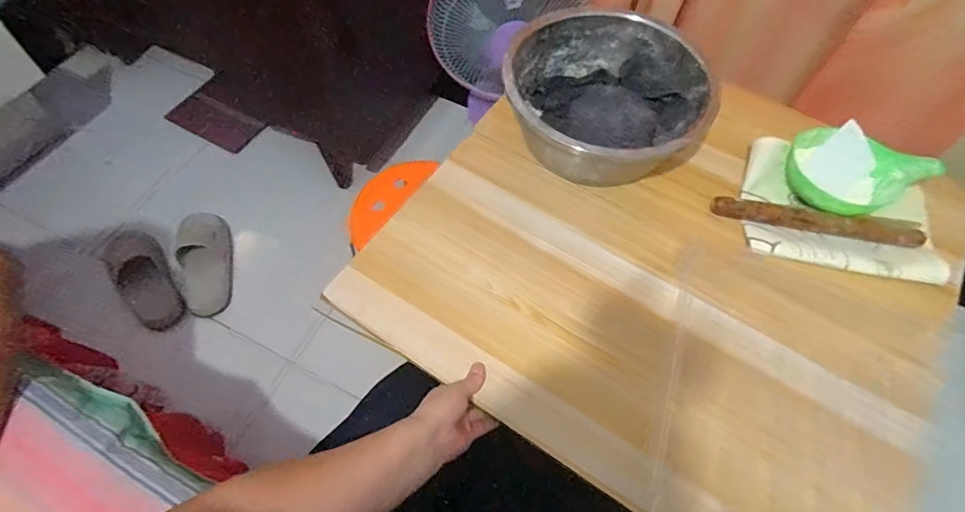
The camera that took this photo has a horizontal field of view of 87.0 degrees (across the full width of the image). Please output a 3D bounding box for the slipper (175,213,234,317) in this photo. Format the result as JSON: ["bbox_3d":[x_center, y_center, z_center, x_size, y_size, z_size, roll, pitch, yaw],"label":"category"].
[{"bbox_3d":[-0.646,0.015,1.189,0.113,0.082,0.252,-12,63,-10],"label":"slipper"}]

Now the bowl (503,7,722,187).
[{"bbox_3d":[0.170,-0.235,0.738,0.263,0.109,0.281,2,62,-3],"label":"bowl"}]

